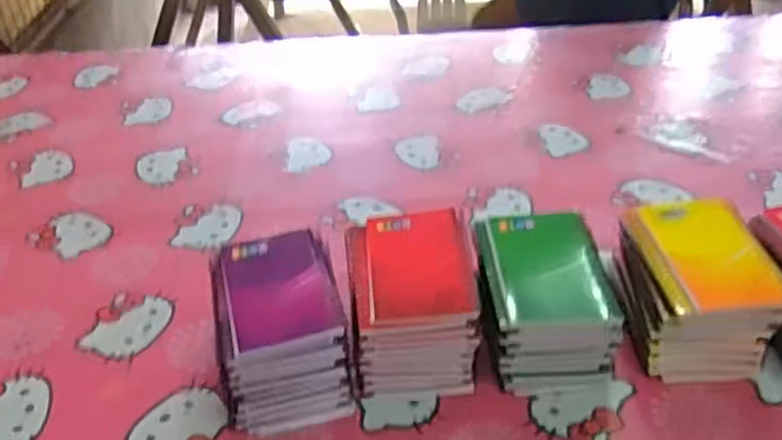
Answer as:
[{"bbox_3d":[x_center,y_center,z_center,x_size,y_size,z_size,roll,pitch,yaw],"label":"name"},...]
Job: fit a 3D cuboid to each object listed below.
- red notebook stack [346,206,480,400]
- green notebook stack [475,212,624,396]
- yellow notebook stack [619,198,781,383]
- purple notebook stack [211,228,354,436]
[{"bbox_3d":[0.017,0.069,0.620,0.100,0.092,0.135,-5,37,-3],"label":"red notebook stack"},{"bbox_3d":[0.124,0.067,0.616,0.107,0.090,0.124,-5,37,-4],"label":"green notebook stack"},{"bbox_3d":[0.257,0.060,0.615,0.106,0.093,0.129,1,37,4],"label":"yellow notebook stack"},{"bbox_3d":[-0.090,0.090,0.604,0.096,0.087,0.139,-8,37,-8],"label":"purple notebook stack"}]

